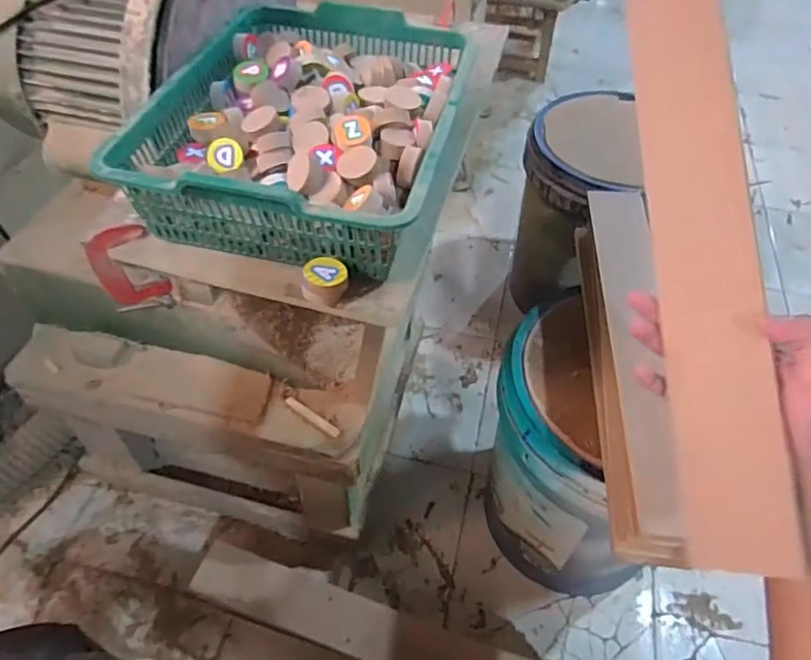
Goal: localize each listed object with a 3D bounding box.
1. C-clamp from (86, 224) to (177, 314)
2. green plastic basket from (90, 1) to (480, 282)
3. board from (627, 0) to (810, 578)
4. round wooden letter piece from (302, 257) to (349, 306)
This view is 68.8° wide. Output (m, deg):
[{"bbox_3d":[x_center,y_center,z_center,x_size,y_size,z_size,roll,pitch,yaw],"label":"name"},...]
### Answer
[{"bbox_3d":[-0.230,-0.047,0.499,0.048,0.097,0.016,-24,55,-21],"label":"C-clamp"},{"bbox_3d":[-0.075,-0.172,0.500,0.230,0.077,0.296,11,51,7],"label":"green plastic basket"},{"bbox_3d":[0.206,-0.060,0.412,0.013,0.068,0.428,6,78,-47],"label":"board"},{"bbox_3d":[-0.059,-0.035,0.430,0.032,0.025,0.028,-5,51,-7],"label":"round wooden letter piece"}]

